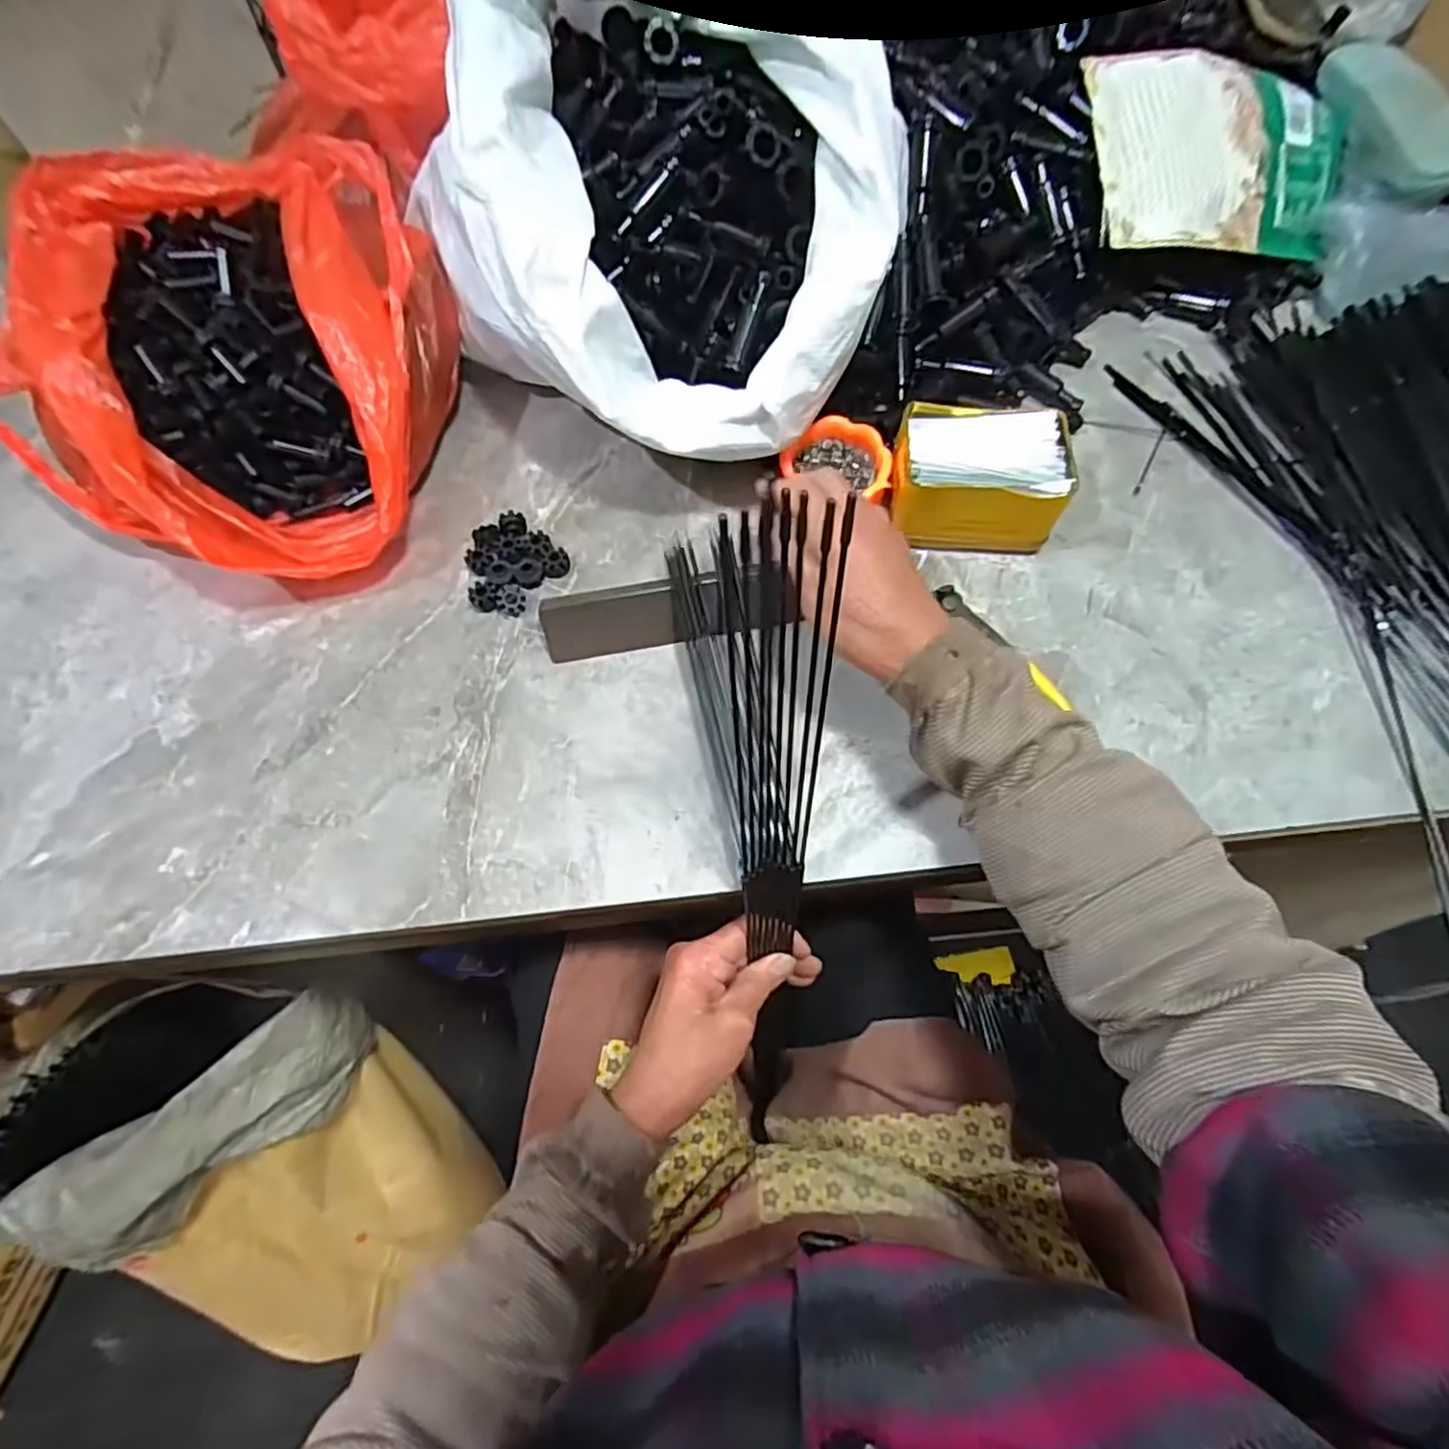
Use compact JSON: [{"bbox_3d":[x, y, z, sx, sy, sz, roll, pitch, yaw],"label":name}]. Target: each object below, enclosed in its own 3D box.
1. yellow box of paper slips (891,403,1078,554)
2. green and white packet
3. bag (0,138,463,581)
[{"bbox_3d":[0.171,-0.165,0.471,0.111,0.059,0.091,3,67,1],"label":"yellow box of paper slips"},{"bbox_3d":[0.400,-0.452,0.550,0.226,0.020,0.149,-4,90,-11],"label":"green and white packet"},{"bbox_3d":[-0.335,-0.240,0.472,0.260,0.131,0.278,4,67,1],"label":"bag"}]

